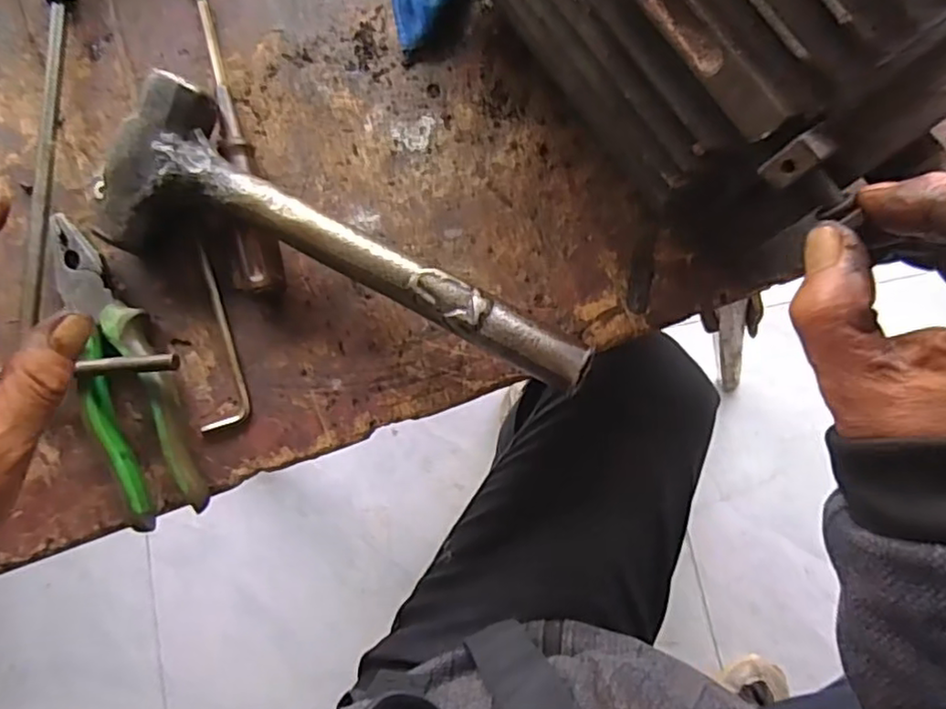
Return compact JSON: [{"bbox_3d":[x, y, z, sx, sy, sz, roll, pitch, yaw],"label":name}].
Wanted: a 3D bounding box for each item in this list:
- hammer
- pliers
[{"bbox_3d":[-0.078,-0.042,0.359,0.284,0.071,0.092,32,84,8],"label":"hammer"},{"bbox_3d":[-0.209,0.006,0.382,0.047,0.025,0.191,-22,80,0],"label":"pliers"}]

